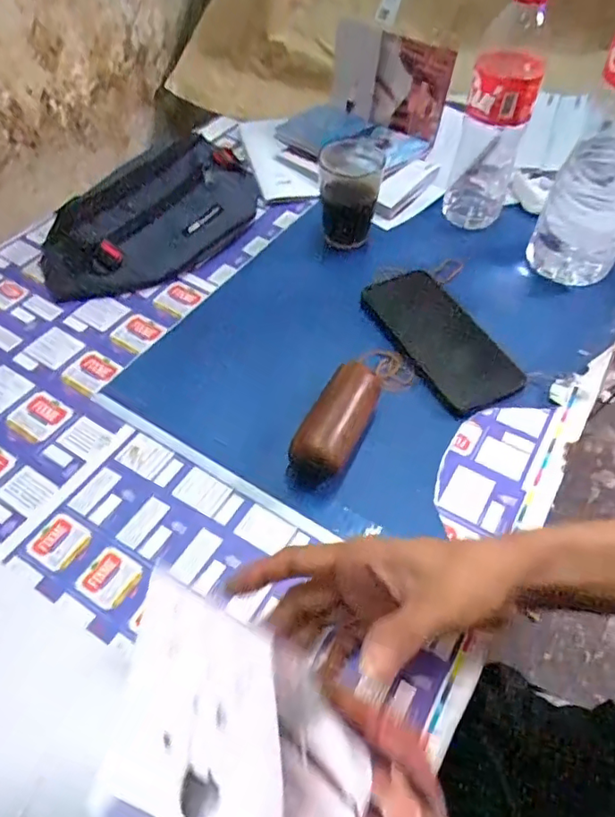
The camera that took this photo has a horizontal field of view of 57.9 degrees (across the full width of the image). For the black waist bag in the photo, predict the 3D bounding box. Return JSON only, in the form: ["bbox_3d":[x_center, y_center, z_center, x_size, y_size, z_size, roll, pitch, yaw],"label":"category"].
[{"bbox_3d":[-0.154,-0.202,0.571,0.255,0.066,0.111,-35,61,-23],"label":"black waist bag"}]

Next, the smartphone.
[{"bbox_3d":[0.121,-0.067,0.509,0.078,0.015,0.164,-22,57,-16],"label":"smartphone"}]

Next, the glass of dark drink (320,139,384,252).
[{"bbox_3d":[0.045,-0.223,0.581,0.063,0.085,0.070,1,54,0],"label":"glass of dark drink"}]

